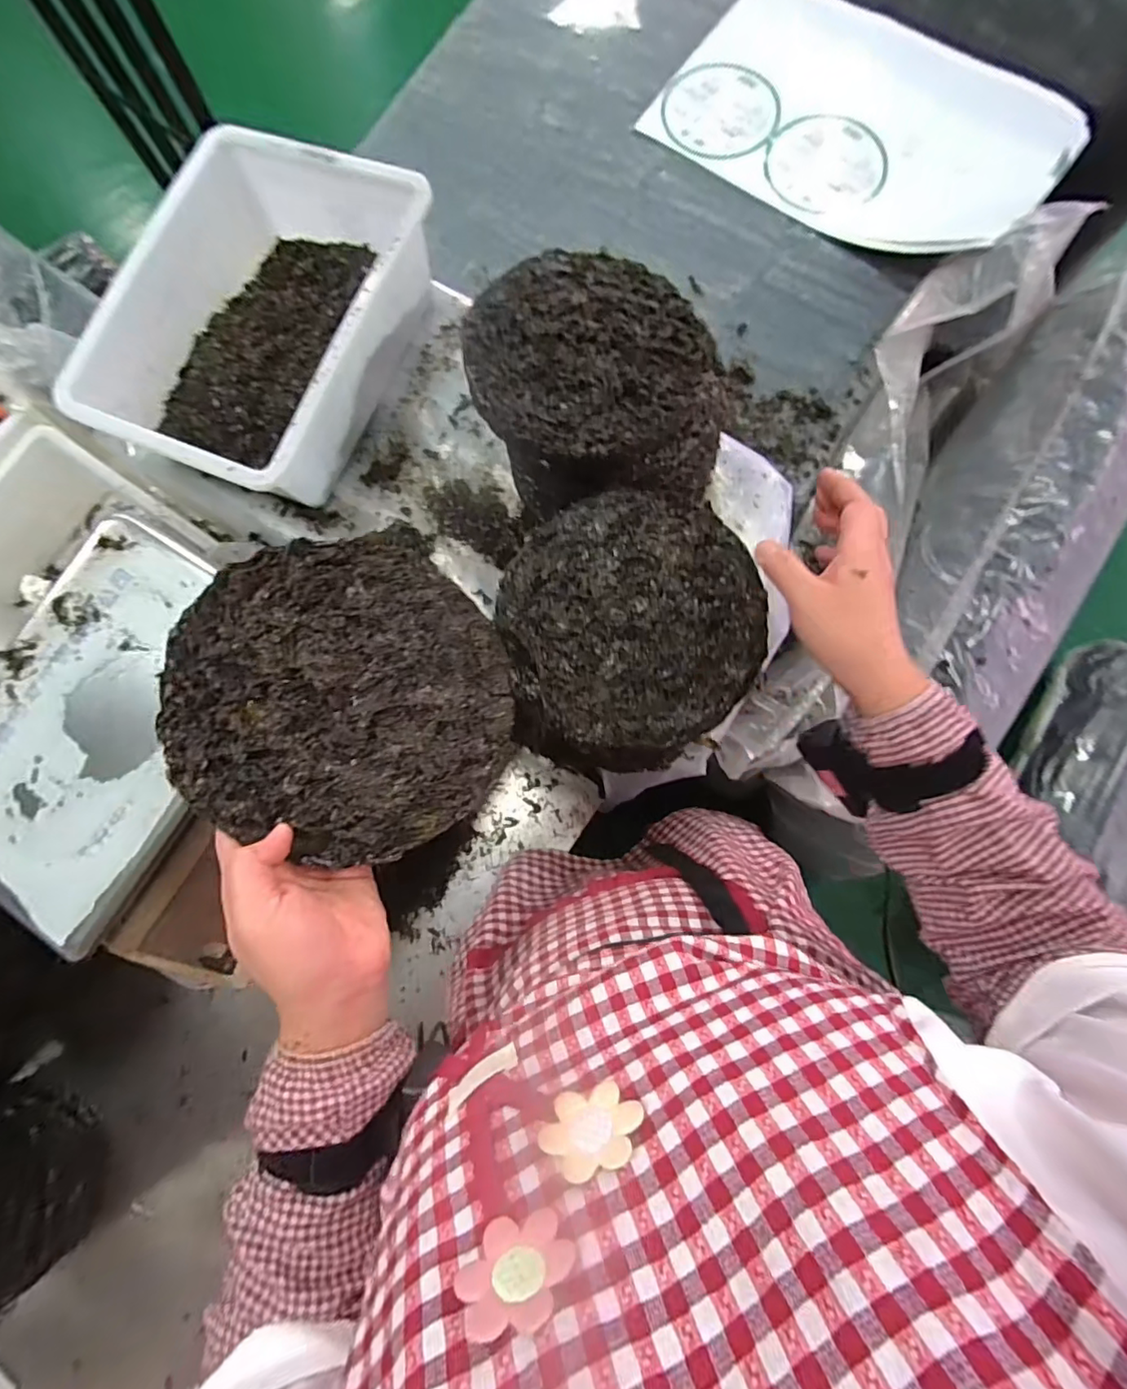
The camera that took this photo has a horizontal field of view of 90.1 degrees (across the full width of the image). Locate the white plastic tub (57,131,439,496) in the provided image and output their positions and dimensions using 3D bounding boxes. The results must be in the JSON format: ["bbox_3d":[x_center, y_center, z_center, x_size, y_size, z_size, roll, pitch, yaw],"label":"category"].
[{"bbox_3d":[-0.325,-0.397,0.609,0.278,0.109,0.350,25,84,8],"label":"white plastic tub"}]

